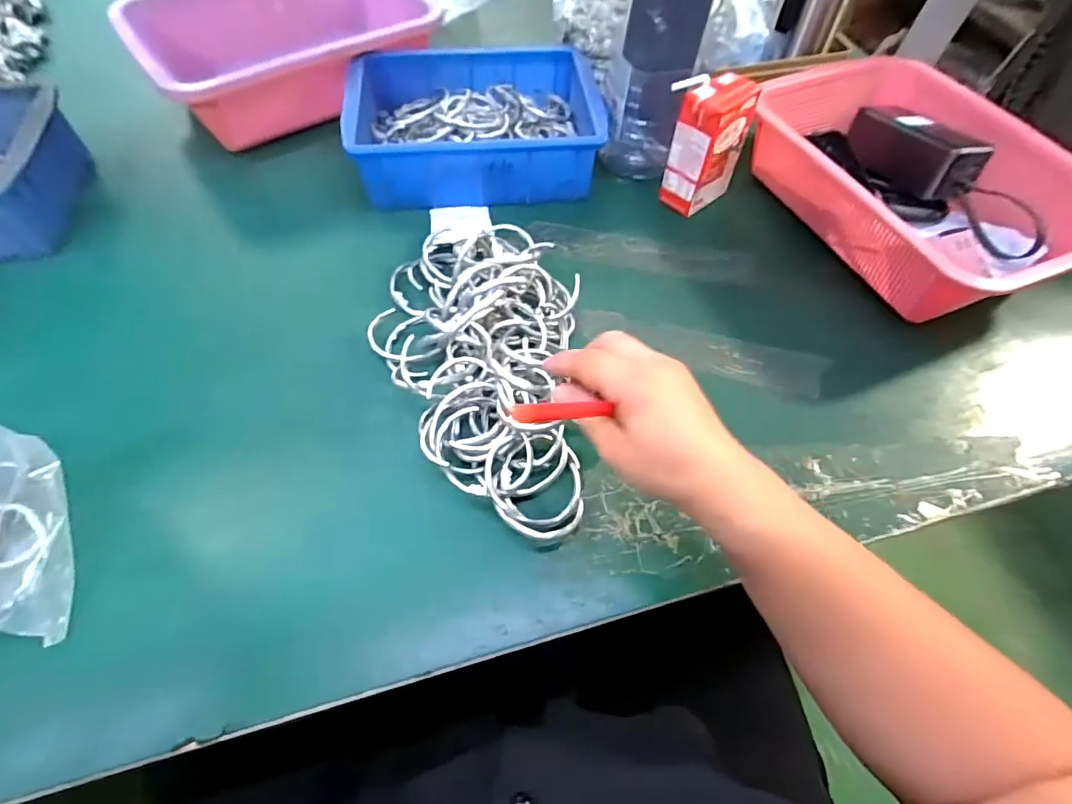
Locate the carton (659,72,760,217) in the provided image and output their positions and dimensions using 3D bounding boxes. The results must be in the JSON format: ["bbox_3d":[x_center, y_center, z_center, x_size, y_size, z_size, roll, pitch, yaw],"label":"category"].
[{"bbox_3d":[0.164,-0.245,0.496,0.070,0.108,0.044,-33,66,-21],"label":"carton"}]

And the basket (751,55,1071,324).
[{"bbox_3d":[0.349,-0.201,0.483,0.203,0.095,0.288,-21,62,-15],"label":"basket"}]

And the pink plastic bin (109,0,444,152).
[{"bbox_3d":[-0.281,-0.409,0.598,0.302,0.081,0.250,-31,65,-20],"label":"pink plastic bin"}]

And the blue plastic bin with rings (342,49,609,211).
[{"bbox_3d":[-0.062,-0.288,0.537,0.233,0.071,0.167,-2,59,-4],"label":"blue plastic bin with rings"}]

